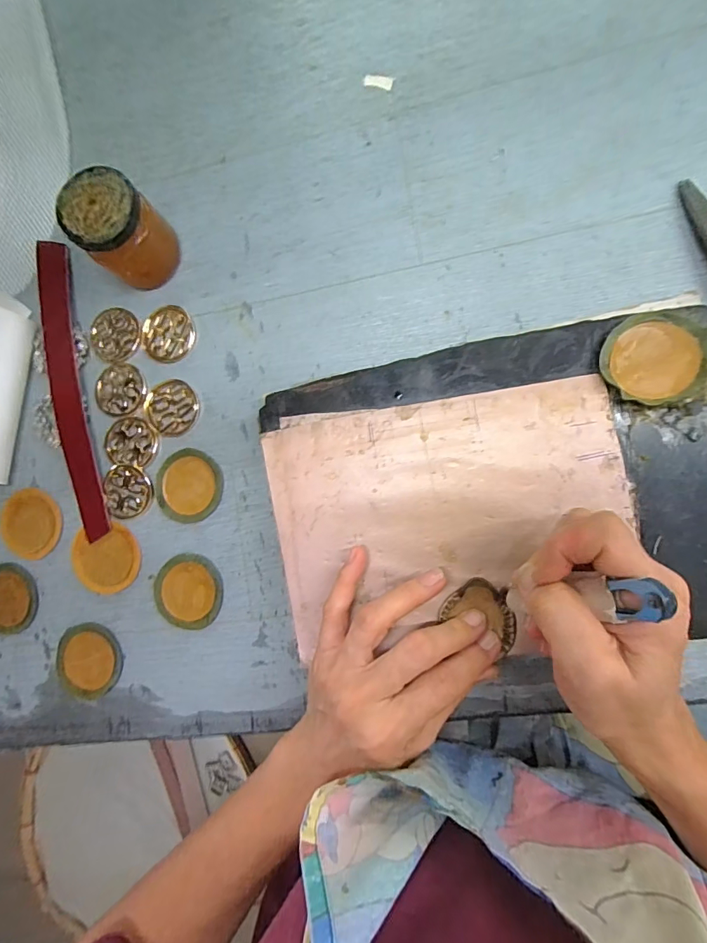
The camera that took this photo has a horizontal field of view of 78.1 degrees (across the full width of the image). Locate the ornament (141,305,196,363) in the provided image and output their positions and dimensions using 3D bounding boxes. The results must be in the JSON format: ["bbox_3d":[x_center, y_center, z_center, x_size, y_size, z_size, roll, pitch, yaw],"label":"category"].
[{"bbox_3d":[-0.155,-0.115,0.364,0.043,0.006,0.047,0,88,9],"label":"ornament"}]

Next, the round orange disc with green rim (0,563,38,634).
[{"bbox_3d":[-0.301,0.111,0.378,0.056,0.004,0.059,0,90,9],"label":"round orange disc with green rim"}]

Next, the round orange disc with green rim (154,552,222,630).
[{"bbox_3d":[-0.132,0.096,0.350,0.055,0.004,0.058,0,88,9],"label":"round orange disc with green rim"}]

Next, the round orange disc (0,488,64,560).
[{"bbox_3d":[-0.277,0.044,0.376,0.058,0.004,0.055,0,88,9],"label":"round orange disc"}]

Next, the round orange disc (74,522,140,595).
[{"bbox_3d":[-0.206,0.074,0.362,0.058,0.004,0.055,0,88,9],"label":"round orange disc"}]

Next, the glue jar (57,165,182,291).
[{"bbox_3d":[-0.174,-0.184,0.338,0.056,0.070,0.058,0,88,9],"label":"glue jar"}]

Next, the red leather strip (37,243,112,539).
[{"bbox_3d":[-0.237,-0.070,0.365,0.028,0.007,0.254,-11,87,2],"label":"red leather strip"}]

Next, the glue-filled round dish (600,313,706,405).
[{"bbox_3d":[0.177,-0.067,0.257,0.050,0.008,0.052,-36,84,6],"label":"glue-filled round dish"}]

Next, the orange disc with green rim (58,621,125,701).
[{"bbox_3d":[-0.220,0.156,0.361,0.058,0.005,0.060,0,88,9],"label":"orange disc with green rim"}]

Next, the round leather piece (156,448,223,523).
[{"bbox_3d":[-0.134,0.012,0.353,0.056,0.004,0.056,0,88,9],"label":"round leather piece"}]

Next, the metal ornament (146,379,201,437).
[{"bbox_3d":[-0.149,-0.053,0.359,0.043,0.004,0.048,-37,83,6],"label":"metal ornament"}]

